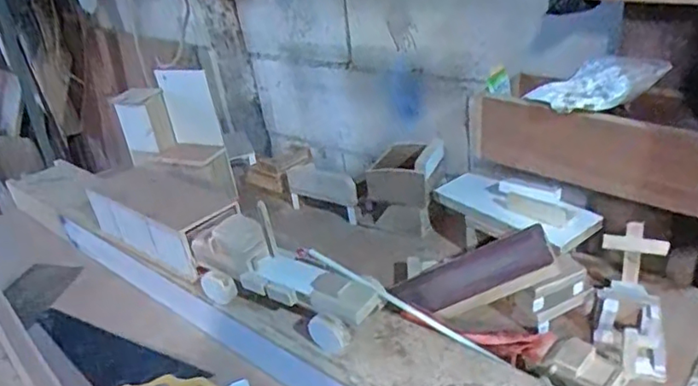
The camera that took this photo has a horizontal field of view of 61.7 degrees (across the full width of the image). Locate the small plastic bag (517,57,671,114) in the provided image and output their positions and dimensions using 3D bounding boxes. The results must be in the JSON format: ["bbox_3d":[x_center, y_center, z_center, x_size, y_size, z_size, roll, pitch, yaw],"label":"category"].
[{"bbox_3d":[0.318,-0.140,0.758,0.161,0.045,0.068,-13,25,23],"label":"small plastic bag"}]

